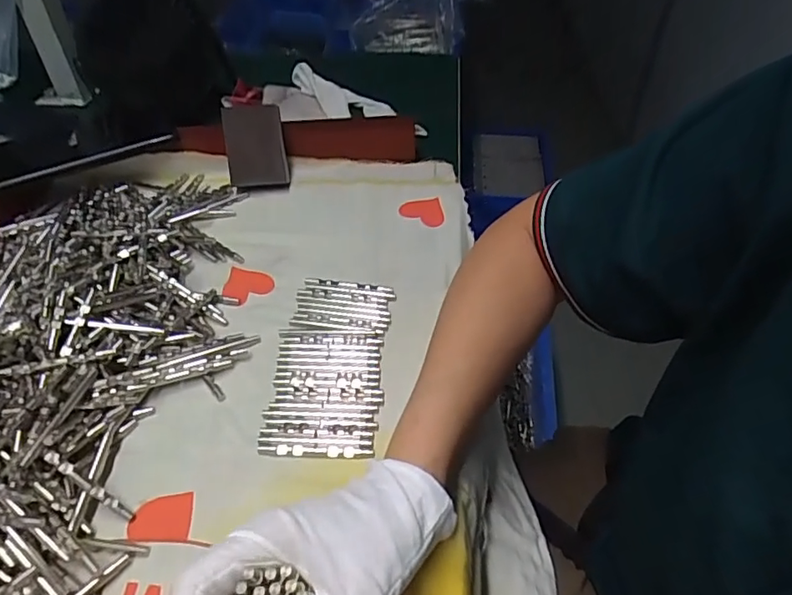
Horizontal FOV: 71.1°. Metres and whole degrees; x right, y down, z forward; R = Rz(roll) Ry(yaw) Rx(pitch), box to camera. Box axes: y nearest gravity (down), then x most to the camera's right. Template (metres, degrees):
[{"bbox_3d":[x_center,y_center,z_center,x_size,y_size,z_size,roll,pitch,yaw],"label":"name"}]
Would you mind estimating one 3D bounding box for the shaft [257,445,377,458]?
[{"bbox_3d":[-0.047,0.090,0.327,0.068,0.004,0.006,2,45,1],"label":"shaft"}]

